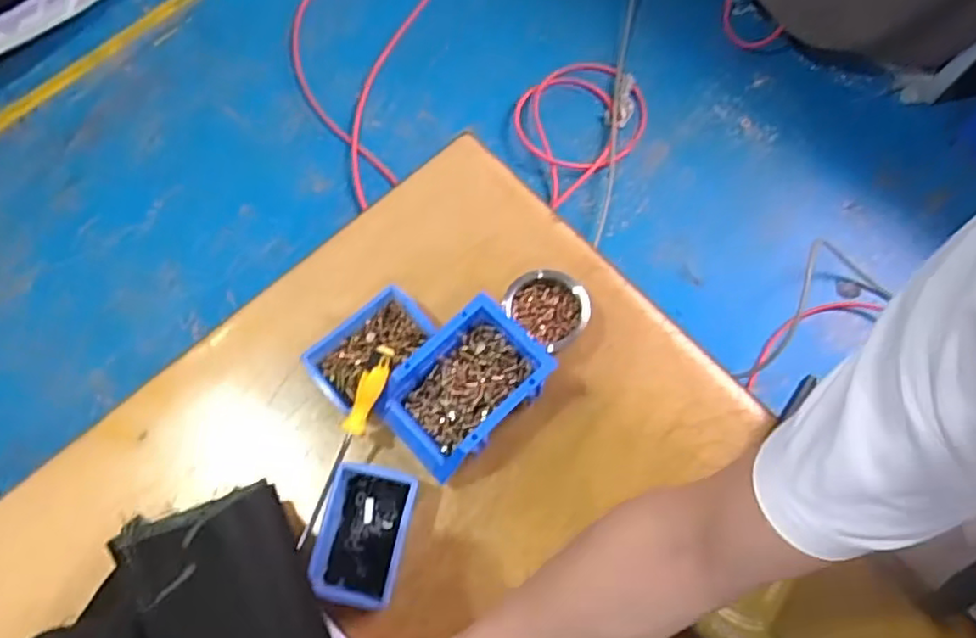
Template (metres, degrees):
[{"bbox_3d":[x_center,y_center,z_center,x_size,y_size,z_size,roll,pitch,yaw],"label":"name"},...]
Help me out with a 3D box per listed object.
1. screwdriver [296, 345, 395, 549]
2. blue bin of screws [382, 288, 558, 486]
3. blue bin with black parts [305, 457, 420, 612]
[{"bbox_3d":[-0.165,0.150,0.753,0.027,0.028,0.252,25,96,9],"label":"screwdriver"},{"bbox_3d":[-0.026,0.084,0.775,0.184,0.071,0.134,-42,75,-11],"label":"blue bin of screws"},{"bbox_3d":[-0.140,0.238,0.730,0.099,0.036,0.138,11,72,5],"label":"blue bin with black parts"}]

